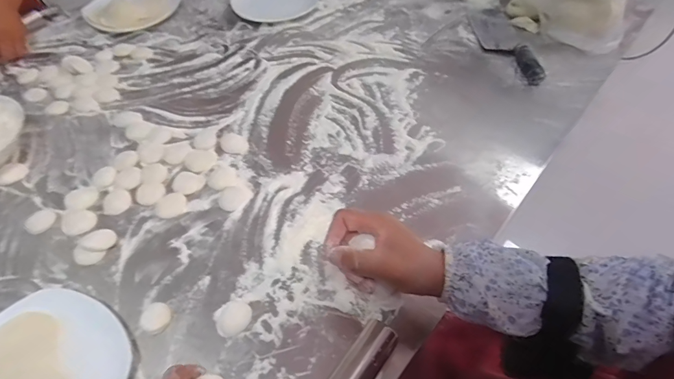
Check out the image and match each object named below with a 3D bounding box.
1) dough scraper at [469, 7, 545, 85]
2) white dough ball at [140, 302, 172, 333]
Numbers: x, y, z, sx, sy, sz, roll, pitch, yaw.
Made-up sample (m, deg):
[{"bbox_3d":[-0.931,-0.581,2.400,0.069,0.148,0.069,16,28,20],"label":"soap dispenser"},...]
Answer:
[{"bbox_3d":[0.313,-0.274,0.706,0.073,0.036,0.238,-11,55,-7],"label":"dough scraper"},{"bbox_3d":[-0.196,0.138,0.413,0.027,0.014,0.030,34,62,22],"label":"white dough ball"}]

